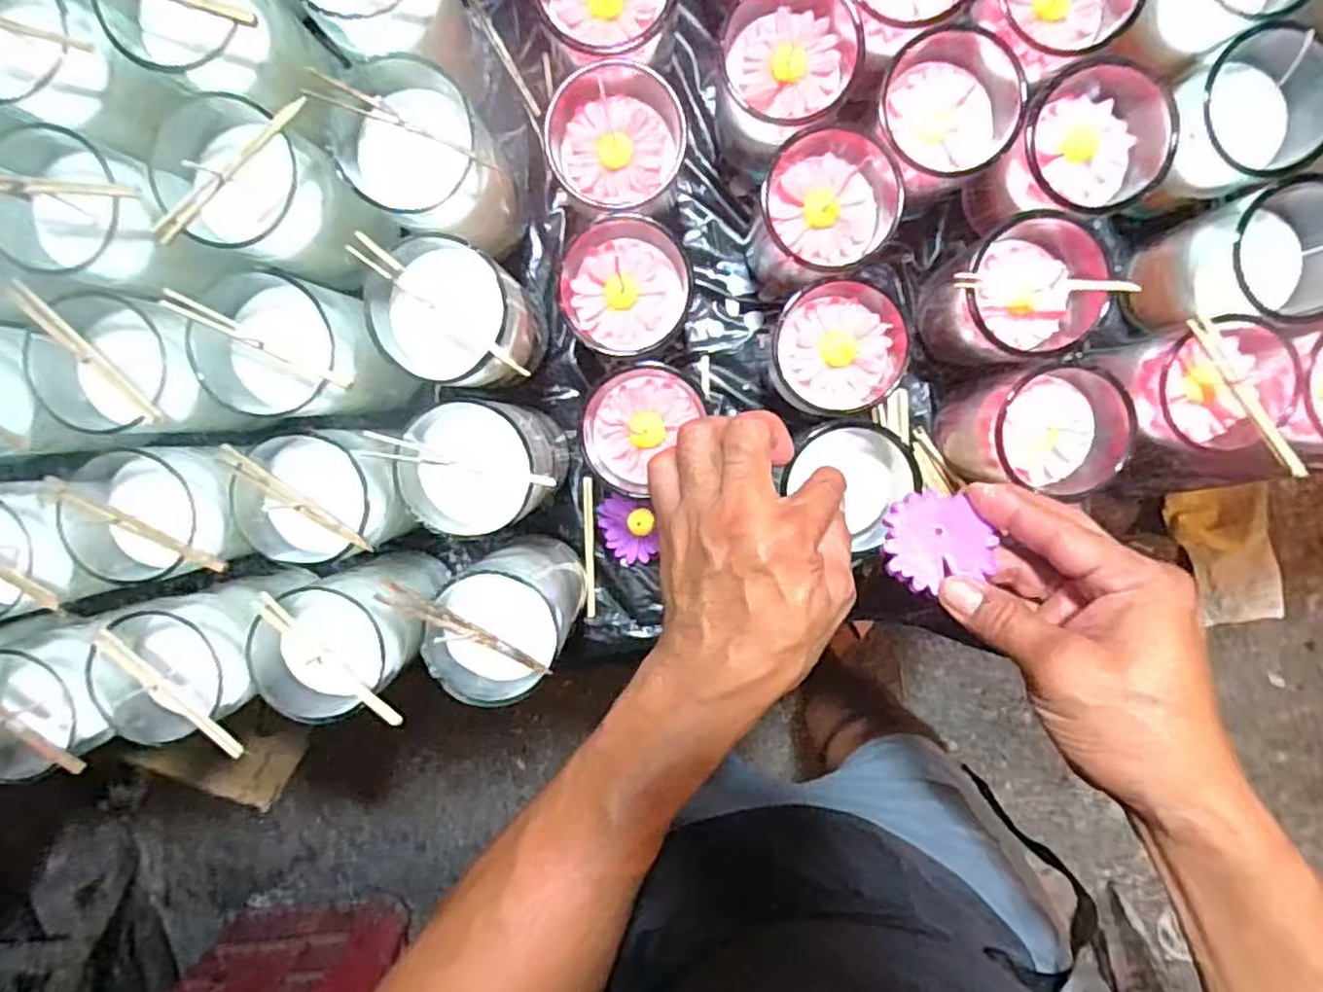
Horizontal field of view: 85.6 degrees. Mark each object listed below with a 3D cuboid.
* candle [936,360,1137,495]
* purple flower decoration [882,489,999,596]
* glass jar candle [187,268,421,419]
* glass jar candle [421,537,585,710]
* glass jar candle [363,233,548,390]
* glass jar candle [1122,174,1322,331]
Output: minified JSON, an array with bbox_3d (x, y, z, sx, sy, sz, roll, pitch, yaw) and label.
[{"bbox_3d":[0.219,-0.039,0.420,0.078,0.082,0.069,3,96,-1],"label":"candle"},{"bbox_3d":[0.131,0.021,0.347,0.049,0.005,0.047,-4,65,9],"label":"purple flower decoration"},{"bbox_3d":[-0.192,-0.077,0.398,0.071,0.114,0.068,-4,96,0],"label":"glass jar candle"},{"bbox_3d":[-0.083,0.063,0.403,0.061,0.129,0.066,0,96,0],"label":"glass jar candle"},{"bbox_3d":[-0.107,-0.098,0.393,0.070,0.125,0.066,0,96,0],"label":"glass jar candle"},{"bbox_3d":[0.324,-0.132,0.404,0.084,0.074,0.072,-6,96,0],"label":"glass jar candle"}]

